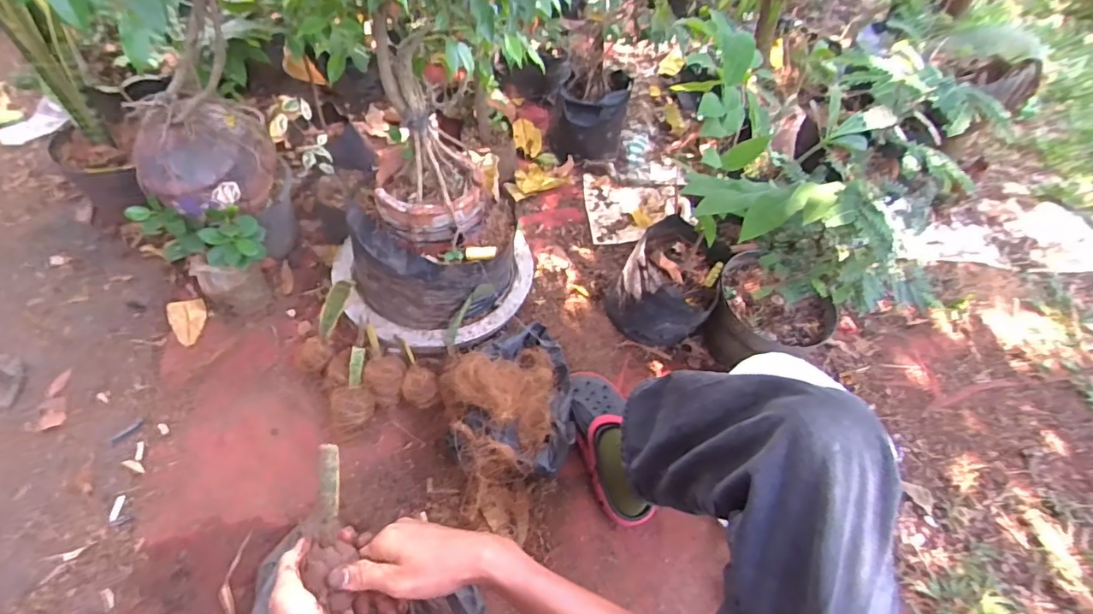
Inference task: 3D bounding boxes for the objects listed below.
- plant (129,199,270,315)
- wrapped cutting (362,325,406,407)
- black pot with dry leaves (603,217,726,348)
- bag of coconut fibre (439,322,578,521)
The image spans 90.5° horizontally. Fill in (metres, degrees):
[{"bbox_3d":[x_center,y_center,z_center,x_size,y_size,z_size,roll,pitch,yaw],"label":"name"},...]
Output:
[{"bbox_3d":[-0.617,-0.099,1.025,0.176,0.211,0.135,29,56,19],"label":"plant"},{"bbox_3d":[-0.292,0.104,0.959,0.070,0.079,0.121,-20,55,-17],"label":"wrapped cutting"},{"bbox_3d":[0.231,-0.050,1.066,0.190,0.175,0.179,1,52,-1],"label":"black pot with dry leaves"},{"bbox_3d":[-0.056,0.162,0.892,0.209,0.156,0.245,-10,53,-10],"label":"bag of coconut fibre"}]

